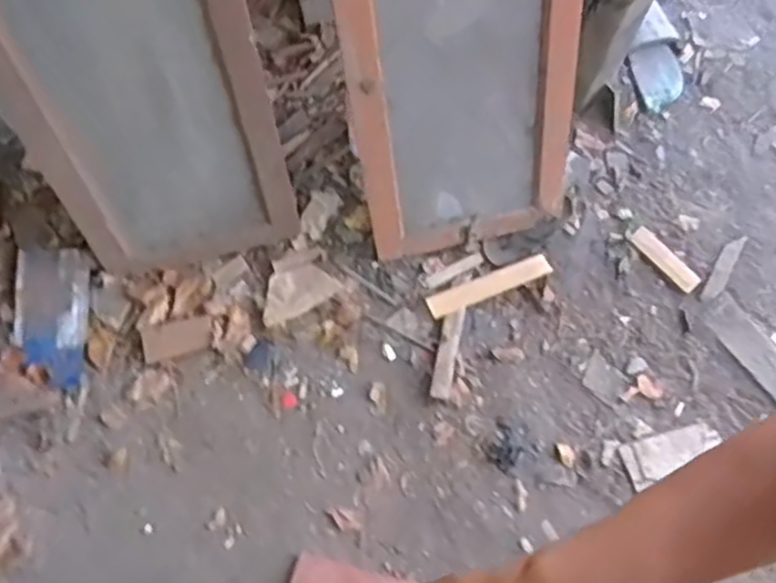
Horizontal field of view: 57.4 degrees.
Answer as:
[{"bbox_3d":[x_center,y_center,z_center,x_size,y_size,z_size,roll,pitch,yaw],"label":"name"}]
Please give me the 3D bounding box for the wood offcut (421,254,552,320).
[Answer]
[{"bbox_3d":[0.238,-0.017,1.658,0.298,0.025,0.055,-20,68,-10],"label":"wood offcut"}]

